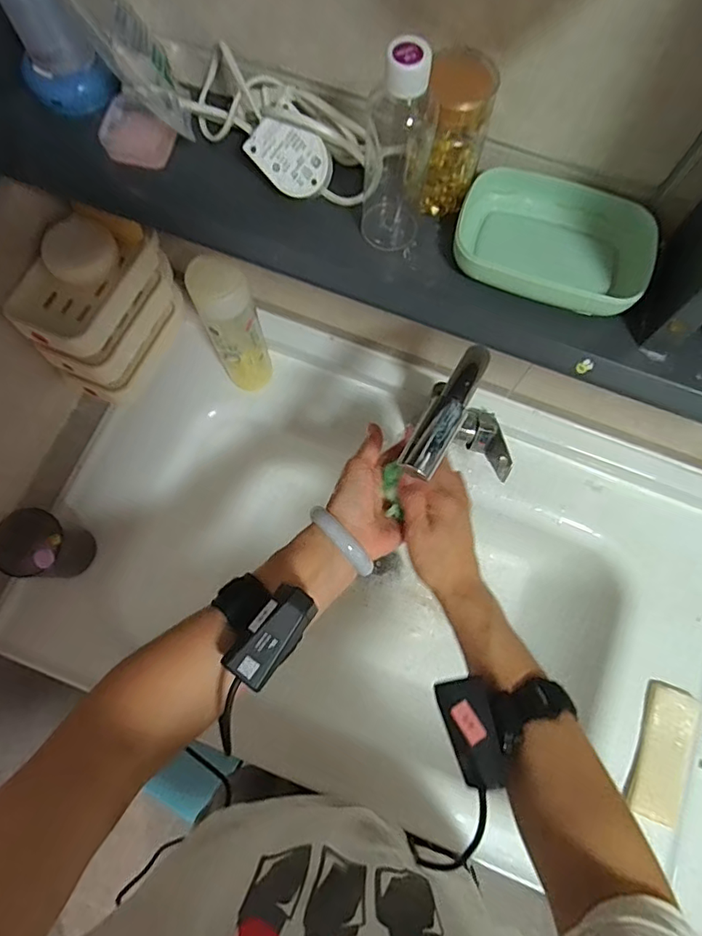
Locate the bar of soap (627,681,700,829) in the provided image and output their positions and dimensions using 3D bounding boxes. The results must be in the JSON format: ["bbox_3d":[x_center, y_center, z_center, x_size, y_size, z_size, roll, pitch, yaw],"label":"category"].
[{"bbox_3d":[0.346,0.312,0.564,0.053,0.013,0.135,19,75,4],"label":"bar of soap"}]

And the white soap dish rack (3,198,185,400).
[{"bbox_3d":[-0.251,-0.158,0.522,0.088,0.133,0.149,20,75,5],"label":"white soap dish rack"}]

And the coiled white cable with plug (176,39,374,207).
[{"bbox_3d":[-0.052,-0.232,0.354,0.156,0.041,0.065,34,77,8],"label":"coiled white cable with plug"}]

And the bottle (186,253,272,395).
[{"bbox_3d":[-0.133,-0.157,0.589,0.059,0.198,0.049,-24,76,-7],"label":"bottle"}]

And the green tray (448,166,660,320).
[{"bbox_3d":[0.132,-0.149,0.341,0.120,0.029,0.082,18,75,4],"label":"green tray"}]

